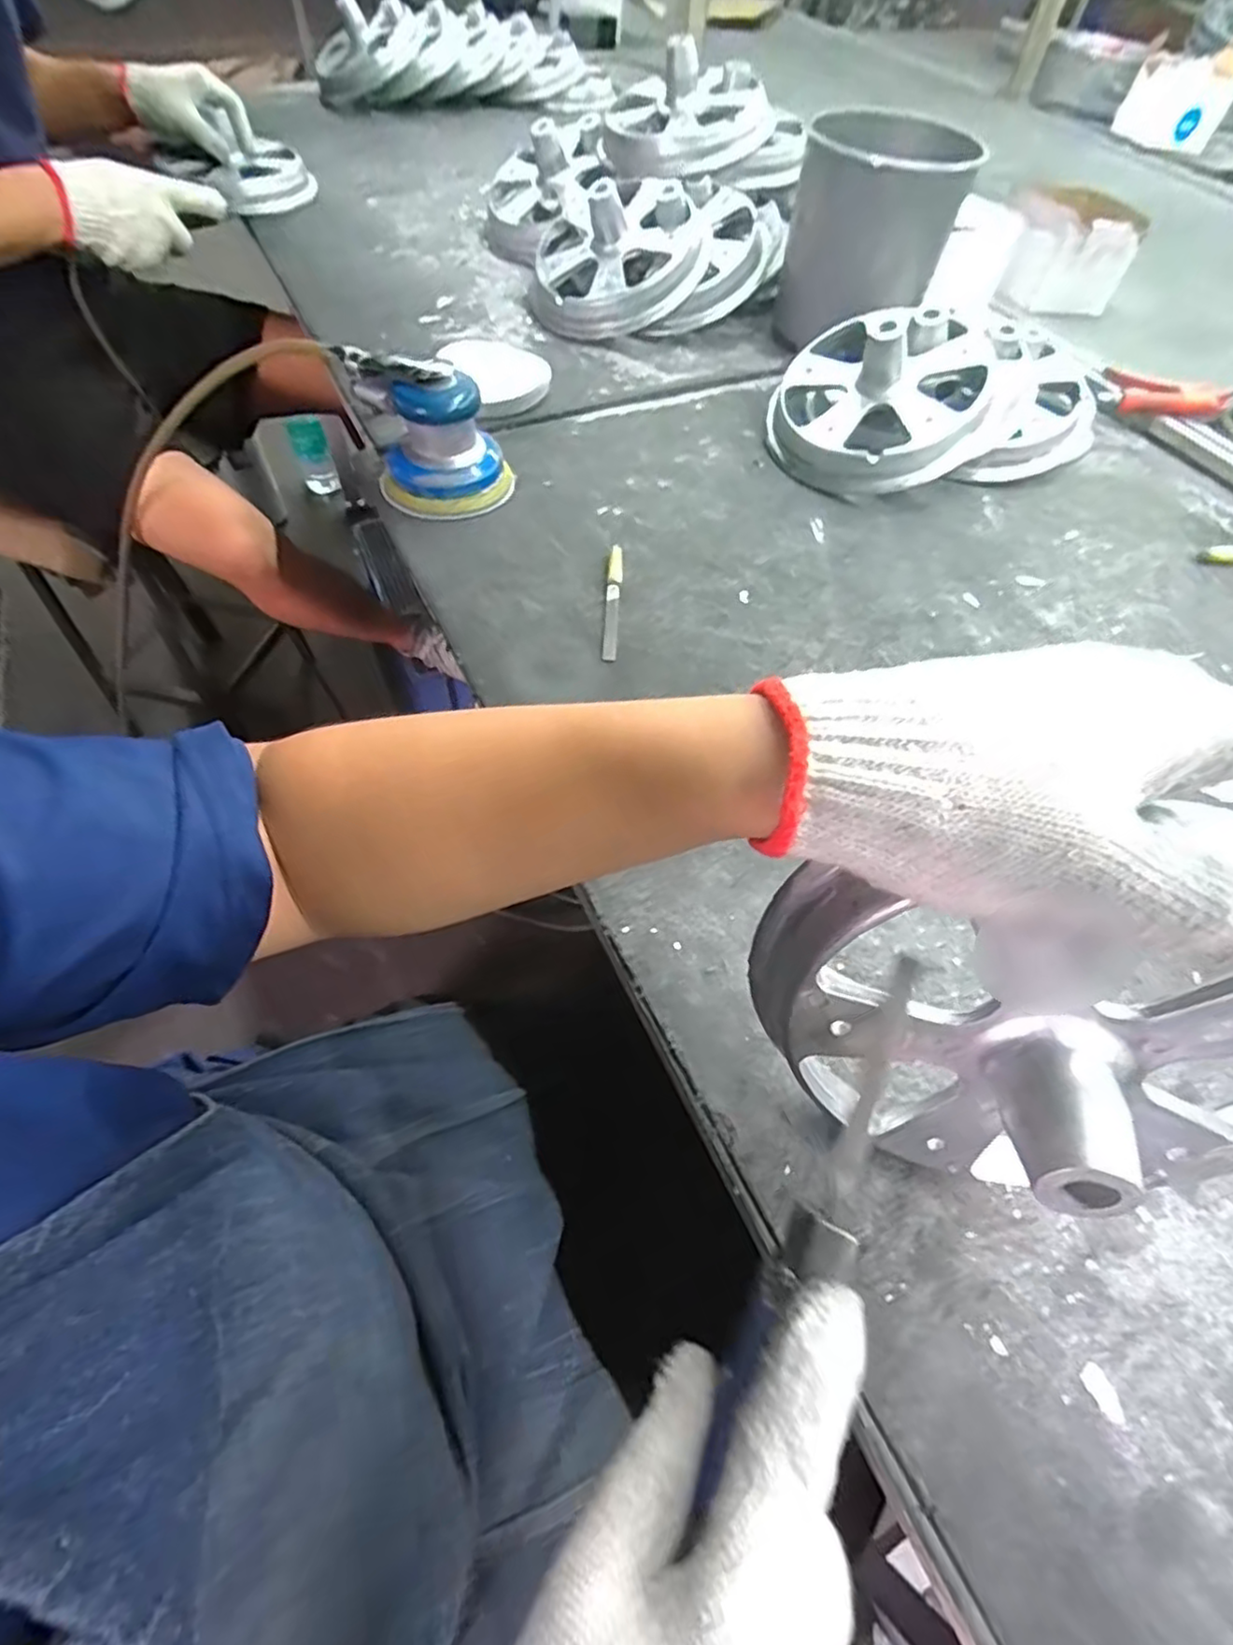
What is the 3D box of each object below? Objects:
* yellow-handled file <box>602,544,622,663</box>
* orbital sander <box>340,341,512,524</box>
[{"bbox_3d":[-0.003,-0.183,0.530,0.011,0.007,0.125,5,59,0],"label":"yellow-handled file"},{"bbox_3d":[-0.168,-0.353,0.575,0.121,0.093,0.152,-21,63,-15],"label":"orbital sander"}]

